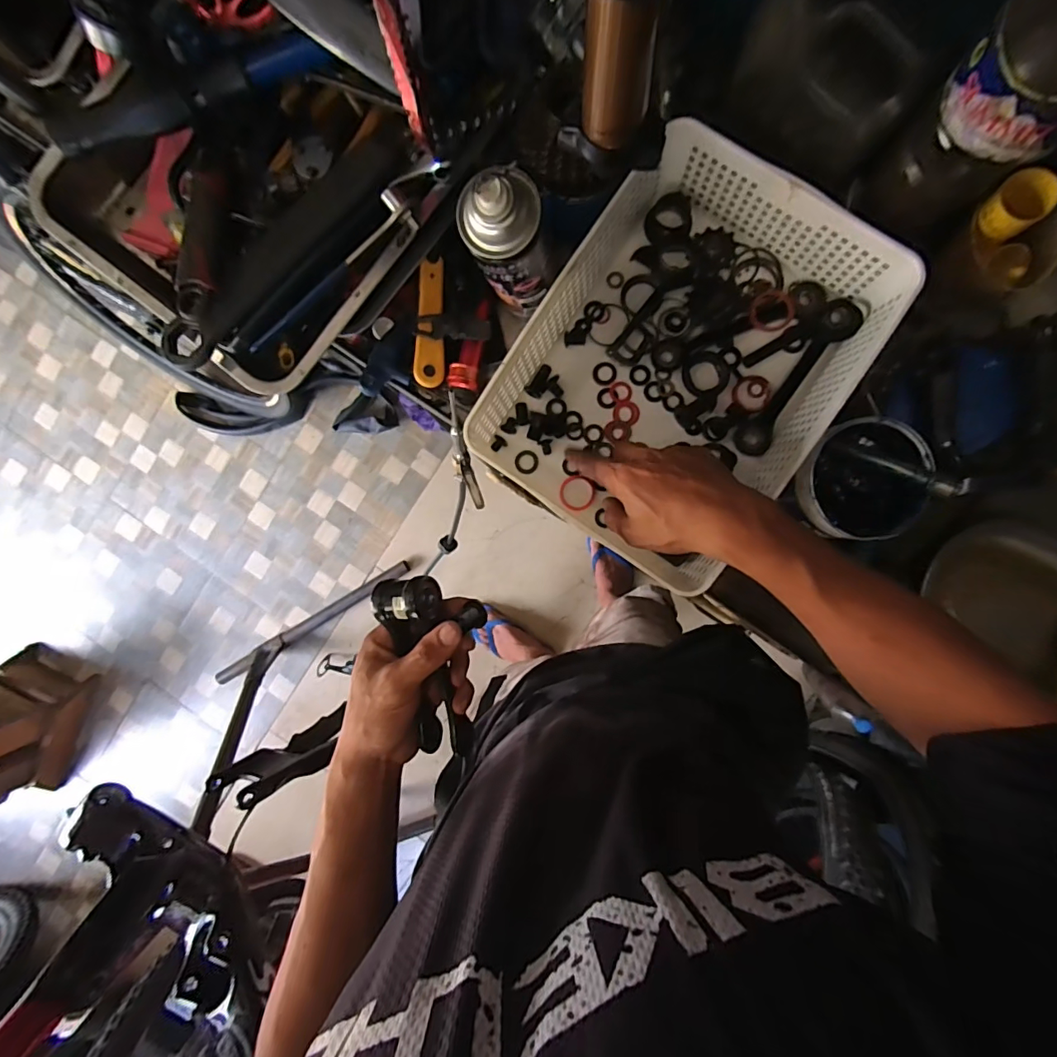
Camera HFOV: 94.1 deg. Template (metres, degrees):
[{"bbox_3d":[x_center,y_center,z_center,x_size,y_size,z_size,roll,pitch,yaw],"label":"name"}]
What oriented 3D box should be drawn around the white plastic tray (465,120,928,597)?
[{"bbox_3d":[0.134,-0.144,0.442,0.245,0.086,0.316,35,95,2],"label":"white plastic tray"}]

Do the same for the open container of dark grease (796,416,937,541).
[{"bbox_3d":[0.283,-0.042,0.430,0.099,0.064,0.095,0,93,5],"label":"open container of dark grease"}]

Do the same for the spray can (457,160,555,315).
[{"bbox_3d":[-0.017,-0.231,0.406,0.059,0.160,0.058,0,93,5],"label":"spray can"}]

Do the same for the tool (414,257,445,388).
[{"bbox_3d":[-0.096,-0.202,0.488,0.027,0.016,0.118,6,93,5],"label":"tool"}]

